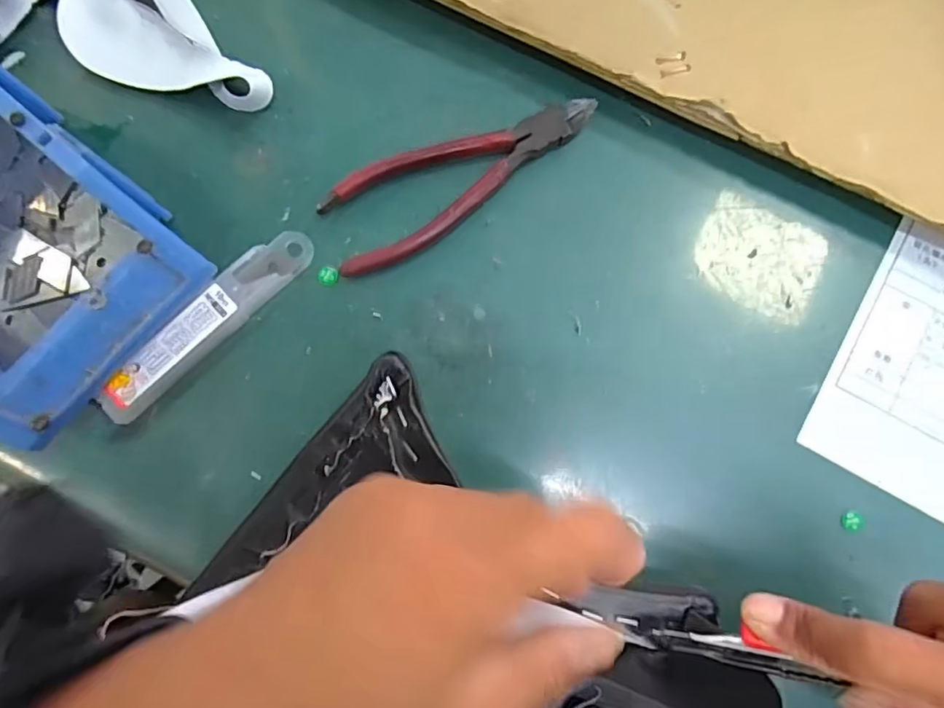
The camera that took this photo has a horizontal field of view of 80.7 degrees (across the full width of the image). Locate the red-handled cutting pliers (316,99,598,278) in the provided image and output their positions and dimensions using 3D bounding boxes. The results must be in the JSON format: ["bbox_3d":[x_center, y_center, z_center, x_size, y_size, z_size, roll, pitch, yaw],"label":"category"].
[{"bbox_3d":[-0.003,-0.092,0.294,0.151,0.013,0.051,-22,81,-3],"label":"red-handled cutting pliers"}]

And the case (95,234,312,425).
[{"bbox_3d":[-0.134,-0.017,0.283,0.025,0.015,0.127,44,83,7],"label":"case"}]

